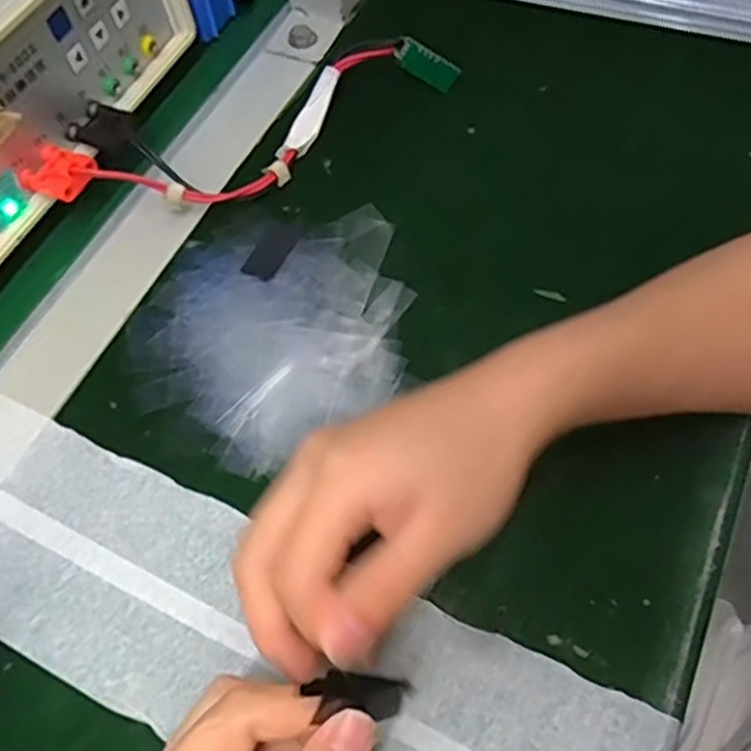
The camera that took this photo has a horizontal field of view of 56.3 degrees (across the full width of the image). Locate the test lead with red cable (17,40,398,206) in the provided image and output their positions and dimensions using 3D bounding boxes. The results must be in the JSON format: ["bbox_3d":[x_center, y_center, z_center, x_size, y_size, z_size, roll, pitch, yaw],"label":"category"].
[{"bbox_3d":[-0.080,-0.128,0.390,0.216,0.033,0.057,-24,63,-9],"label":"test lead with red cable"}]

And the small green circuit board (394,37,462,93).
[{"bbox_3d":[0.030,-0.182,0.412,0.038,0.018,0.005,28,64,-11],"label":"small green circuit board"}]

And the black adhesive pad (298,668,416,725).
[{"bbox_3d":[-0.004,0.099,0.217,0.006,0.052,0.013,-18,58,28],"label":"black adhesive pad"}]

